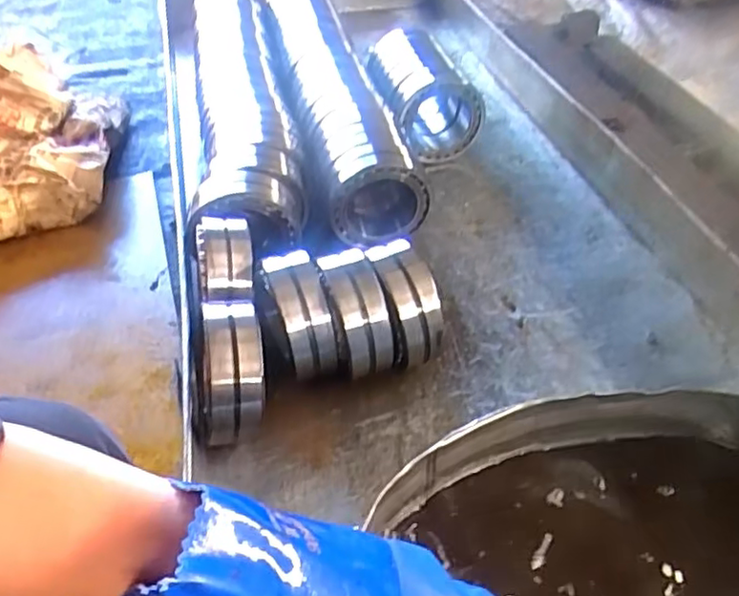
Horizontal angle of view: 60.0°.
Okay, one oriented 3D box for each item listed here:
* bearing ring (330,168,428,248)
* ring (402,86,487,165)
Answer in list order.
[{"bbox_3d":[0.018,-0.141,0.980,0.150,0.135,0.029,-4,44,-3],"label":"bearing ring"},{"bbox_3d":[0.138,-0.325,1.176,0.138,0.127,0.044,5,45,6],"label":"ring"}]

